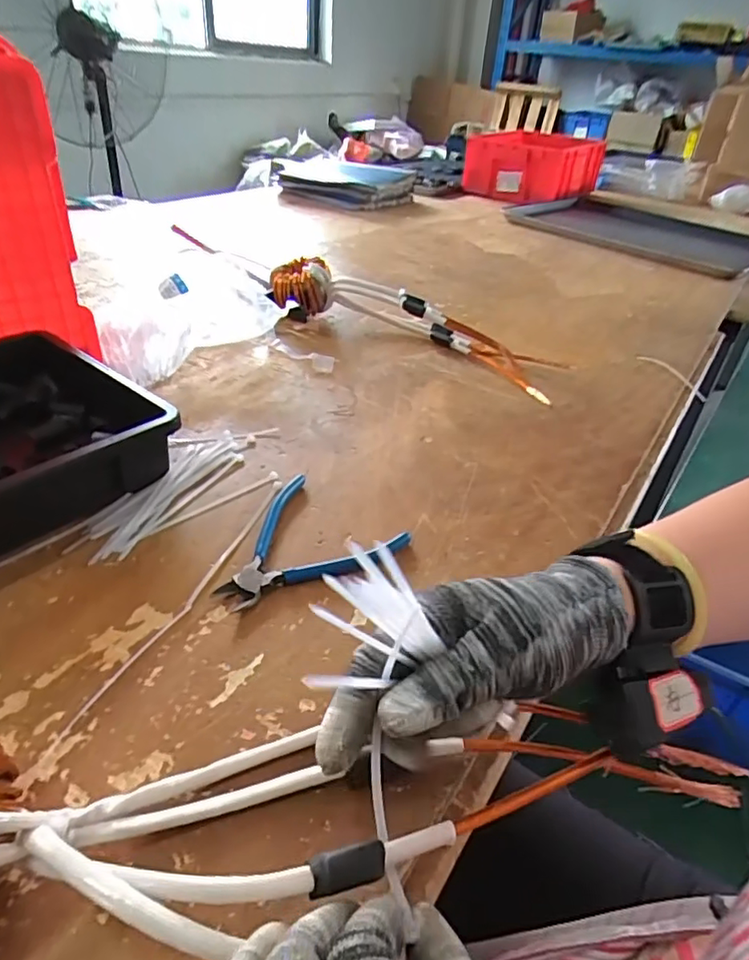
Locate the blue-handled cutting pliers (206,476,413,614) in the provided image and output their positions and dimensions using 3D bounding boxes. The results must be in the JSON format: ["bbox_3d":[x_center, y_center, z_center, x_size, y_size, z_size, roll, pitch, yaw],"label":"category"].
[{"bbox_3d":[-0.061,0.053,0.436,0.118,0.012,0.133,27,42,28],"label":"blue-handled cutting pliers"}]

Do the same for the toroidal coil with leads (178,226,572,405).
[{"bbox_3d":[-0.019,-0.236,0.771,0.561,0.076,0.102,21,39,21],"label":"toroidal coil with leads"}]

